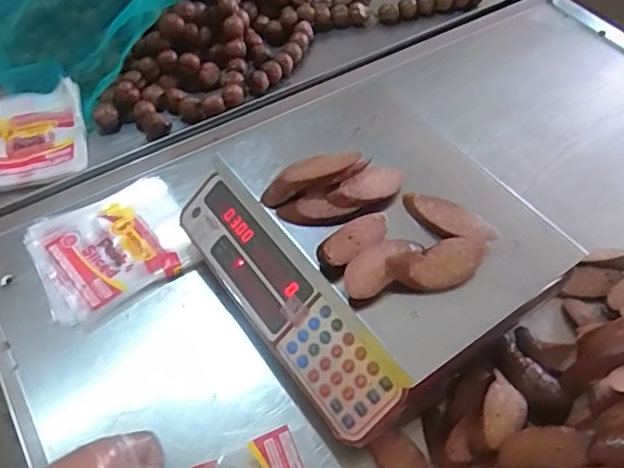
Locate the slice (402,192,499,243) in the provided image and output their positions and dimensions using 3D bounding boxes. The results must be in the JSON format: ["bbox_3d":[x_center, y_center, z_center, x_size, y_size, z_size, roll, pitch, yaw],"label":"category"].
[{"bbox_3d":[0.146,-0.018,0.620,0.106,0.023,0.031,35,61,22],"label":"slice"}]

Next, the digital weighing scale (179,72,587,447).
[{"bbox_3d":[0.060,0.005,0.659,0.312,0.132,0.345,-32,60,-21],"label":"digital weighing scale"}]

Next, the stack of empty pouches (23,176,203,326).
[{"bbox_3d":[-0.252,0.015,0.725,0.184,0.017,0.158,-26,58,-18],"label":"stack of empty pouches"}]

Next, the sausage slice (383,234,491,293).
[{"bbox_3d":[0.129,0.031,0.576,0.108,0.022,0.042,-16,56,-12],"label":"sausage slice"}]

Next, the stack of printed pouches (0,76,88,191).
[{"bbox_3d":[-0.407,-0.141,0.813,0.157,0.026,0.192,-14,55,-11],"label":"stack of printed pouches"}]

